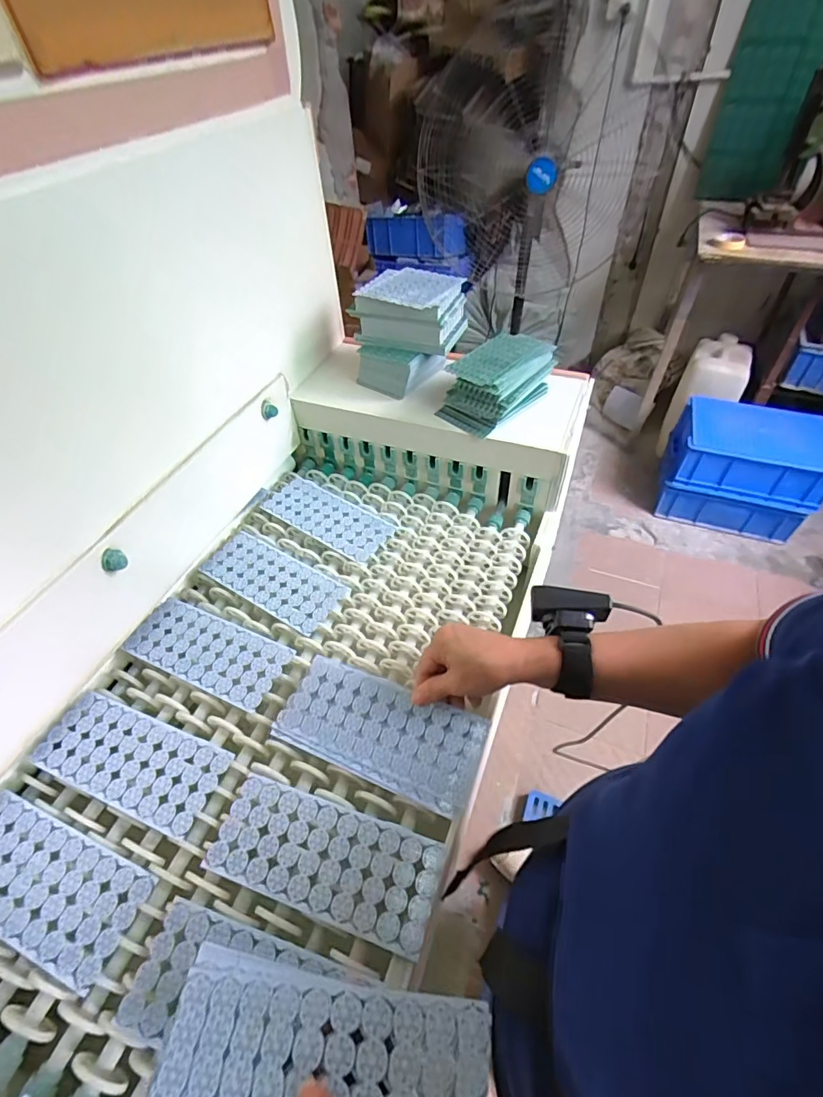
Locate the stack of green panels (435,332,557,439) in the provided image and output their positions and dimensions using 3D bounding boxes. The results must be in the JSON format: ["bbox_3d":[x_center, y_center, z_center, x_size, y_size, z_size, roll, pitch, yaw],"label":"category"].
[{"bbox_3d":[0.117,-0.229,0.676,0.106,0.080,0.143,31,57,27],"label":"stack of green panels"}]

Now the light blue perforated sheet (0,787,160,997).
[{"bbox_3d":[-0.319,0.284,0.425,0.192,0.009,0.082,16,51,17],"label":"light blue perforated sheet"}]

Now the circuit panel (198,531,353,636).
[{"bbox_3d":[-0.179,0.038,0.638,0.195,0.007,0.084,24,54,23],"label":"circuit panel"}]

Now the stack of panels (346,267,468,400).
[{"bbox_3d":[-0.001,-0.314,0.727,0.131,0.131,0.137,23,54,22],"label":"stack of panels"}]

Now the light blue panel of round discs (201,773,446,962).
[{"bbox_3d":[-0.074,0.265,0.426,0.192,0.012,0.080,12,50,14],"label":"light blue panel of round discs"}]

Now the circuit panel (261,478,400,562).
[{"bbox_3d":[-0.124,-0.046,0.715,0.206,0.012,0.083,27,55,25],"label":"circuit panel"}]

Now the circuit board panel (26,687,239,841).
[{"bbox_3d":[-0.278,0.206,0.489,0.192,0.006,0.081,15,51,16],"label":"circuit board panel"}]

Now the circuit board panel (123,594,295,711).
[{"bbox_3d":[-0.235,0.115,0.568,0.191,0.006,0.080,17,52,18],"label":"circuit board panel"}]

